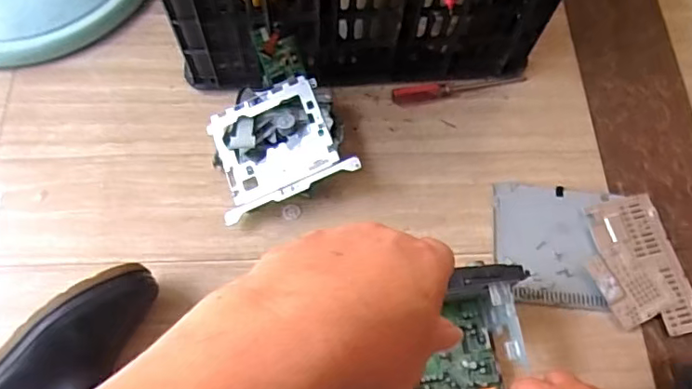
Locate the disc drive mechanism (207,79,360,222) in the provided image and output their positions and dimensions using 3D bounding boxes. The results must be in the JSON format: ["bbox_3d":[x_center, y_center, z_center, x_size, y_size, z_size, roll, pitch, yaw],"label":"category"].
[{"bbox_3d":[-0.085,-0.065,0.734,0.171,0.061,0.165,-22,71,7],"label":"disc drive mechanism"}]

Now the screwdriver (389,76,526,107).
[{"bbox_3d":[0.163,-0.150,0.799,0.197,0.018,0.022,-9,67,-6],"label":"screwdriver"}]

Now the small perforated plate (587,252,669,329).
[{"bbox_3d":[0.342,0.112,0.688,0.067,0.009,0.090,-29,77,-6],"label":"small perforated plate"}]

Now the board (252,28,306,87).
[{"bbox_3d":[-0.083,-0.178,0.715,0.057,0.071,0.010,-16,38,-14],"label":"board"}]

